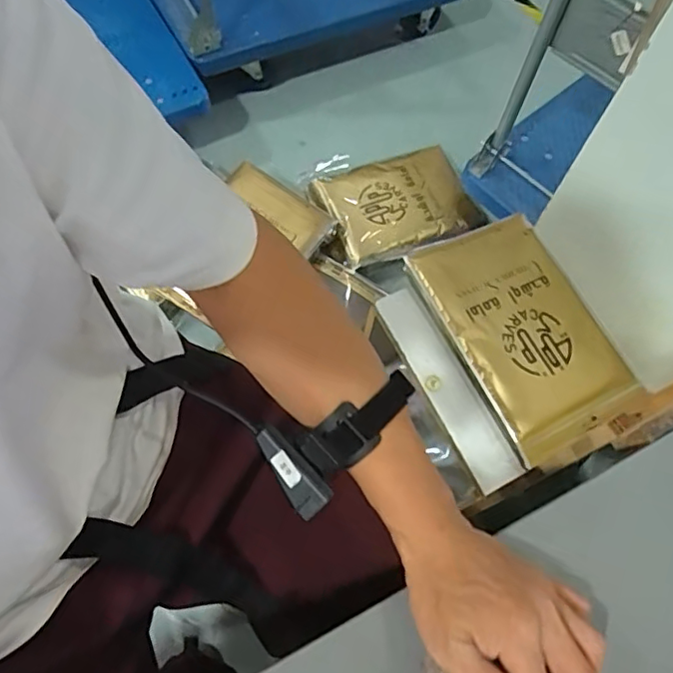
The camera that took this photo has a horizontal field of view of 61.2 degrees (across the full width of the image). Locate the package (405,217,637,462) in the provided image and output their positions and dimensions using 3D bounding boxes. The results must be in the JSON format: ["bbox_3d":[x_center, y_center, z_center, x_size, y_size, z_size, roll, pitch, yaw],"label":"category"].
[{"bbox_3d":[0.291,-0.020,0.891,0.240,0.065,0.359,-25,69,-14],"label":"package"}]

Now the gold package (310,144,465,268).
[{"bbox_3d":[0.134,-0.301,1.297,0.336,0.062,0.243,-15,67,-10],"label":"gold package"}]

